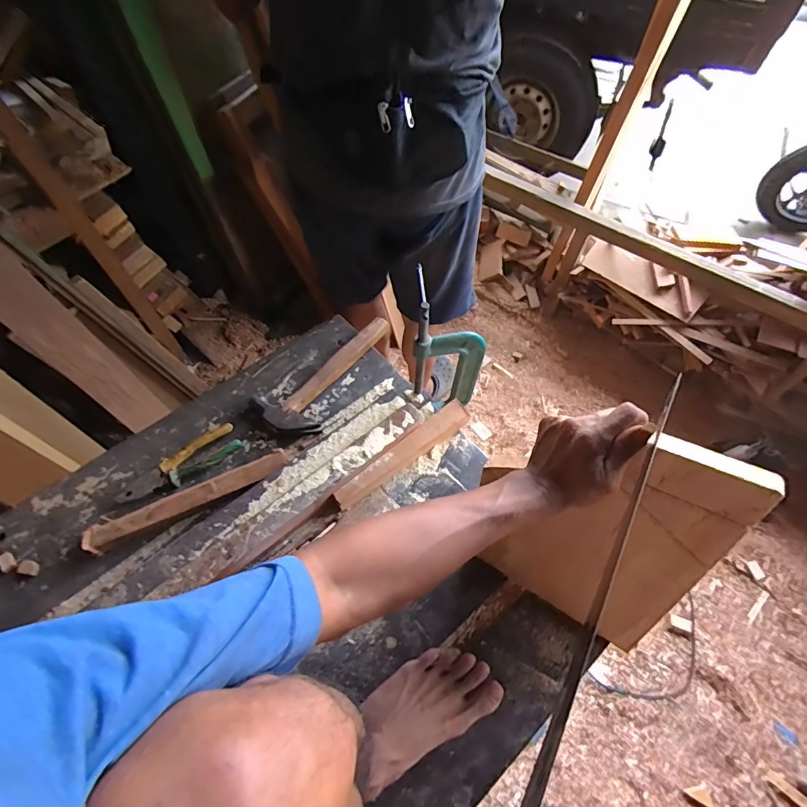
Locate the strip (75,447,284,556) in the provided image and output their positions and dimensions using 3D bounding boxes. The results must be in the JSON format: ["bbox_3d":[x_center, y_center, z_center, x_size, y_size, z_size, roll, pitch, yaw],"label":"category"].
[{"bbox_3d":[-0.324,0.143,0.682,0.298,0.024,0.042,-24,62,-12],"label":"strip"}]

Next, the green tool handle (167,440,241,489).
[{"bbox_3d":[-0.319,0.094,0.724,0.117,0.016,0.022,-30,64,-15],"label":"green tool handle"}]

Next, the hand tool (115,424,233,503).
[{"bbox_3d":[-0.367,0.093,0.722,0.195,0.012,0.033,-38,66,-19],"label":"hand tool"}]

